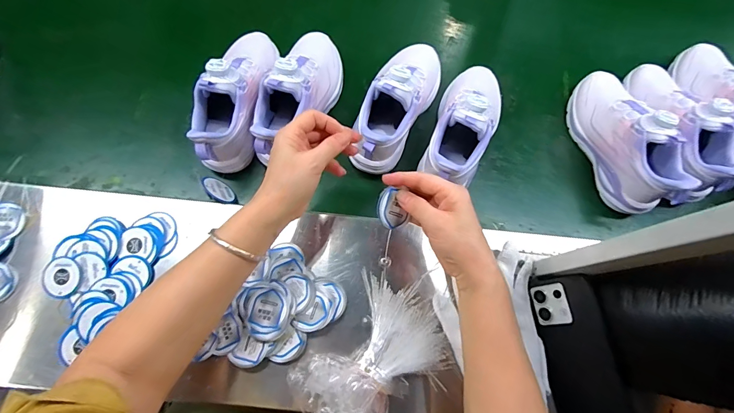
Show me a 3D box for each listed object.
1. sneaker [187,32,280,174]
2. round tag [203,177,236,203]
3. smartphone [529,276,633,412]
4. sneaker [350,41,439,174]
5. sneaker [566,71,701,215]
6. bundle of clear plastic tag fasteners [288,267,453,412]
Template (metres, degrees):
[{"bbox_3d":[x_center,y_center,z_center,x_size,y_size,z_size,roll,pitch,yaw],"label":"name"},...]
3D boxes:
[{"bbox_3d":[-0.182,-0.161,0.496,0.075,0.108,0.220,11,71,3],"label":"sneaker"},{"bbox_3d":[-0.205,-0.023,0.496,0.010,0.048,0.037,-44,29,21],"label":"round tag"},{"bbox_3d":[0.241,0.167,0.414,0.006,0.076,0.165,3,70,-39],"label":"smartphone"},{"bbox_3d":[0.049,-0.159,0.500,0.073,0.104,0.222,23,72,7],"label":"sneaker"},{"bbox_3d":[0.372,-0.104,0.511,0.073,0.103,0.223,-11,71,-4],"label":"sneaker"},{"bbox_3d":[0.008,0.181,0.419,0.136,0.025,0.181,33,73,10],"label":"bundle of clear plastic tag fasteners"}]

